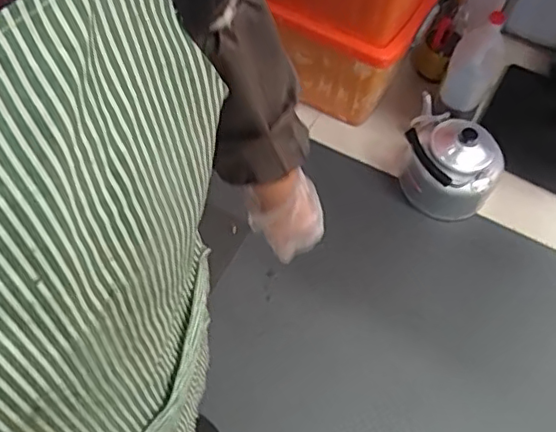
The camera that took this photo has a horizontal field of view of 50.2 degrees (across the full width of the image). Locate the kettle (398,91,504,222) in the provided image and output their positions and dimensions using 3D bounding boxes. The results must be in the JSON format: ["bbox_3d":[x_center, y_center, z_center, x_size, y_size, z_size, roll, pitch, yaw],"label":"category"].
[{"bbox_3d":[0.461,-0.147,1.614,0.271,0.196,0.252,2,60,-3],"label":"kettle"}]

